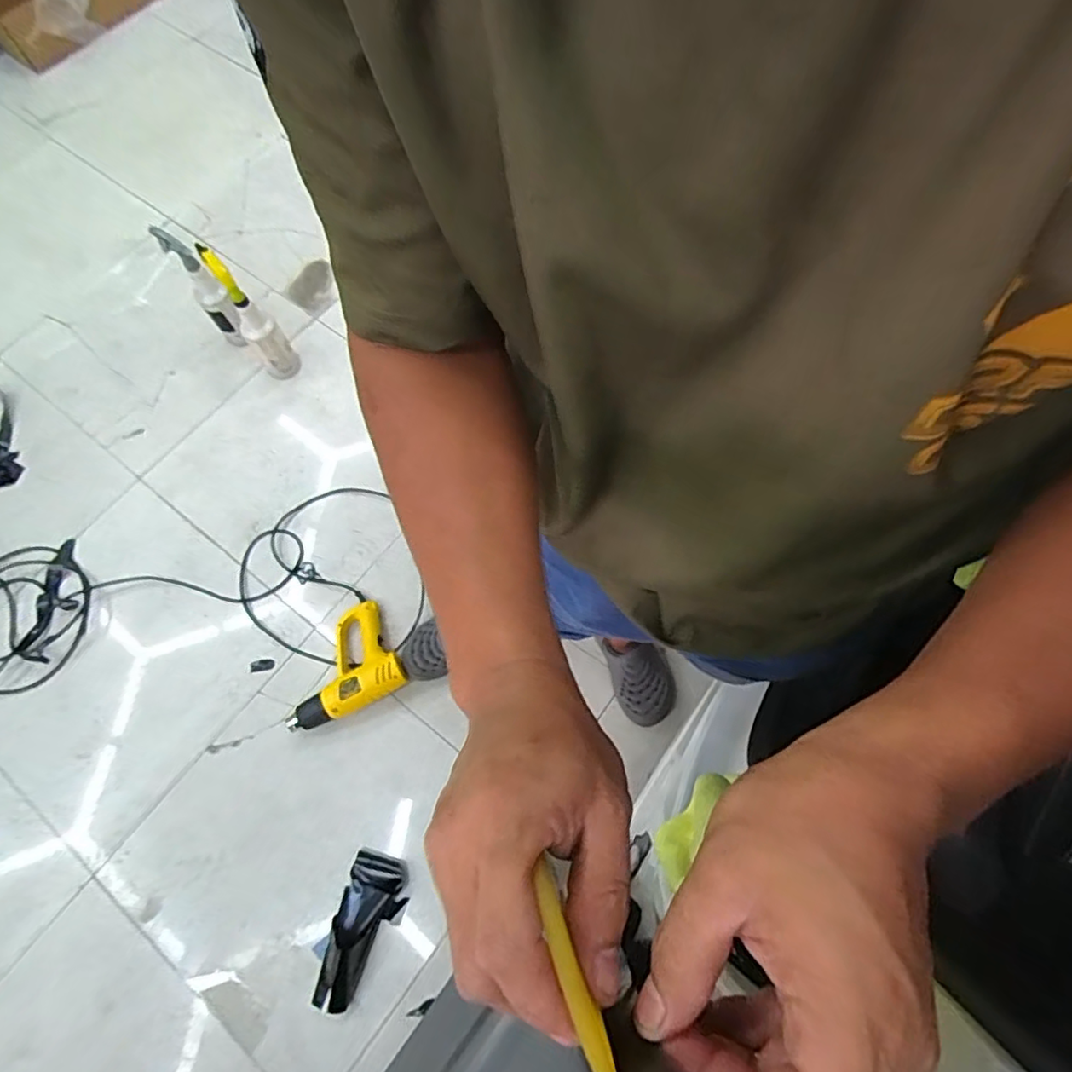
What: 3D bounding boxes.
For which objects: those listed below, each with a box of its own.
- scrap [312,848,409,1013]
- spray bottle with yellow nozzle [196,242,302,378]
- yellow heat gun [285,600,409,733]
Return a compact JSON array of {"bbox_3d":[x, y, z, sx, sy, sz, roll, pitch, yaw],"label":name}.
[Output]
[{"bbox_3d":[-0.332,0.734,1.073,0.119,0.033,0.258,22,71,9],"label":"scrap"},{"bbox_3d":[-0.683,-0.519,1.381,0.086,0.336,0.130,-35,73,-12],"label":"spray bottle with yellow nozzle"},{"bbox_3d":[-0.418,0.276,1.215,0.251,0.076,0.205,-29,72,-10],"label":"yellow heat gun"}]

